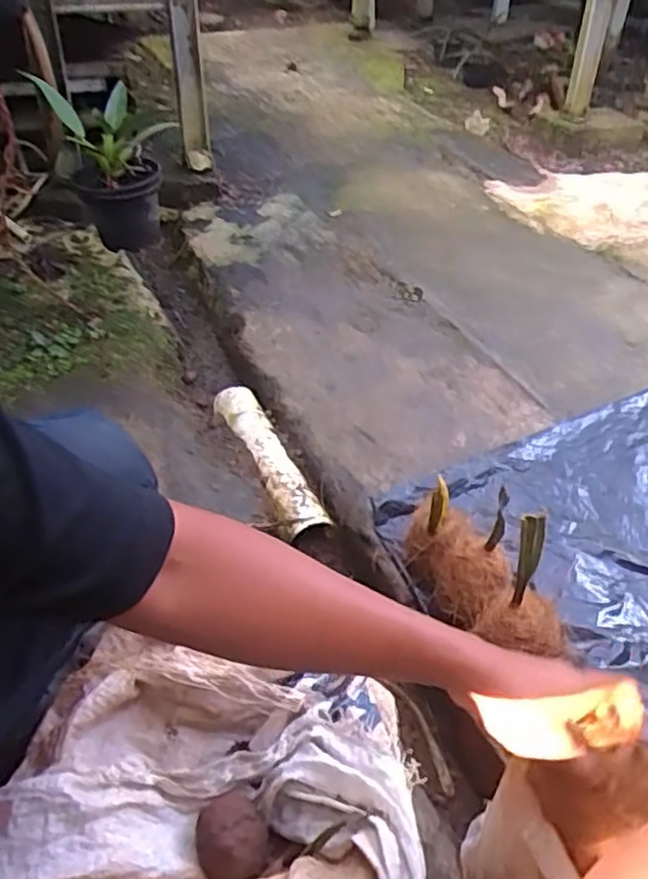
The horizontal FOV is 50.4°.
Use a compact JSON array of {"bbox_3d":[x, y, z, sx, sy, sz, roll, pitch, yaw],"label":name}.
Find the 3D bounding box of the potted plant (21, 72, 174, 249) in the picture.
[{"bbox_3d":[-0.390,-0.535,1.308,0.177,0.286,0.215,3,41,0],"label":"potted plant"}]

